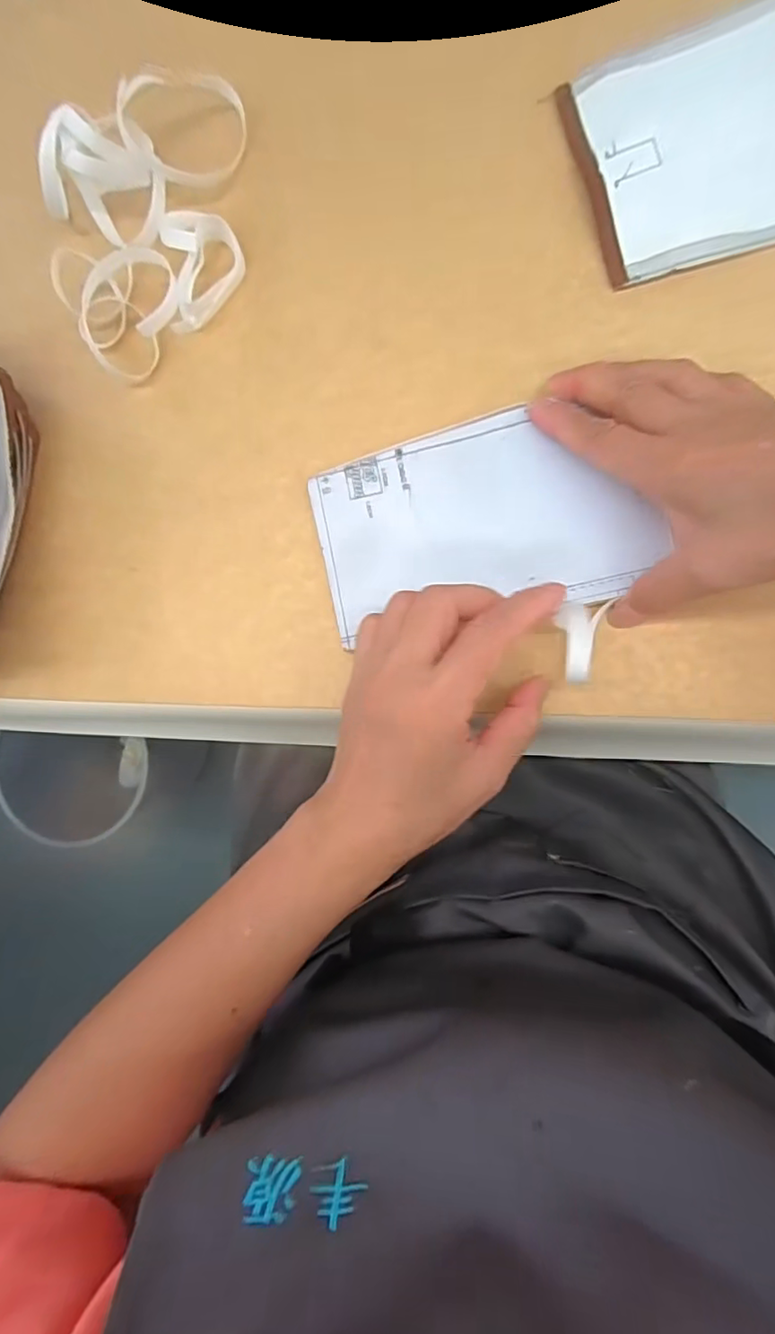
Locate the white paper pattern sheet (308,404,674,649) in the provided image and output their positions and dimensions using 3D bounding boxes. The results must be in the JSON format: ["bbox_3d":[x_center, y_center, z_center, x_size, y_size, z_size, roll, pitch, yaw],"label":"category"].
[{"bbox_3d":[0.049,-0.080,0.313,0.173,0.006,0.105,-11,85,8],"label":"white paper pattern sheet"}]

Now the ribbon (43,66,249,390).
[{"bbox_3d":[-0.136,-0.265,0.333,0.156,0.044,0.126,-35,85,7],"label":"ribbon"}]

